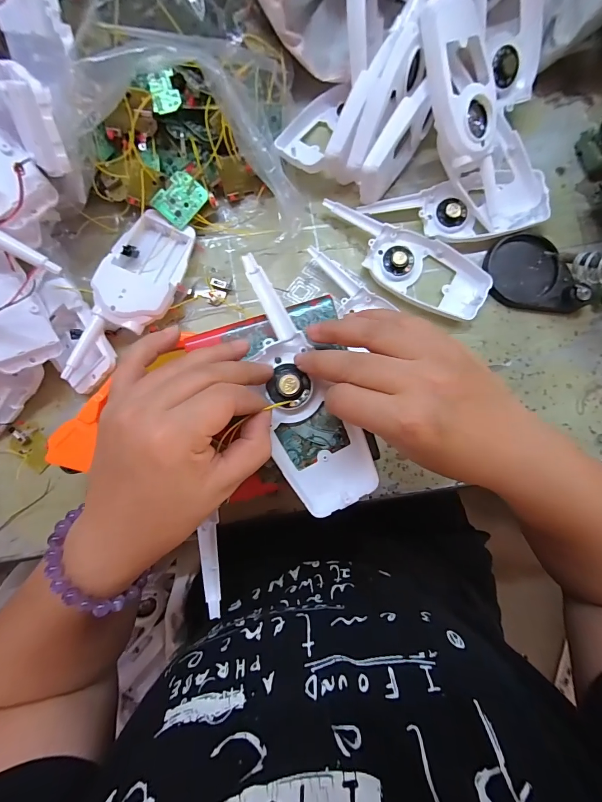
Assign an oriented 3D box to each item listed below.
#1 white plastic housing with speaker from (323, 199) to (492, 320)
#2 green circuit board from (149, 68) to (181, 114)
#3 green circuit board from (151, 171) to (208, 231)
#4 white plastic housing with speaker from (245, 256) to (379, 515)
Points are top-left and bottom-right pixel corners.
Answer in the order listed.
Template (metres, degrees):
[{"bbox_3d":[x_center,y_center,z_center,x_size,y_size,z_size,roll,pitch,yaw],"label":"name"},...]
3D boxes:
[{"bbox_3d":[0.093,-0.128,0.331,0.159,0.014,0.057,23,87,2],"label":"white plastic housing with speaker"},{"bbox_3d":[-0.115,-0.261,0.303,0.023,0.004,0.031,-9,102,-12],"label":"green circuit board"},{"bbox_3d":[-0.108,-0.180,0.320,0.033,0.004,0.043,38,90,-14],"label":"green circuit board"},{"bbox_3d":[-0.003,-0.011,0.231,0.056,0.015,0.164,-21,92,0],"label":"white plastic housing with speaker"}]

